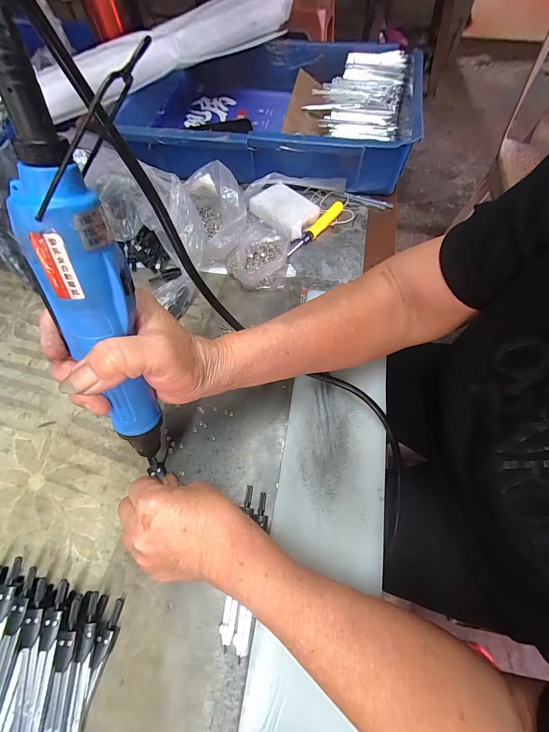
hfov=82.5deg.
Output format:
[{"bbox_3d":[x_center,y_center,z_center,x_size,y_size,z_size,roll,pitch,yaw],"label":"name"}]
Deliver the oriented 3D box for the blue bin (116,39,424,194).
[{"bbox_3d":[-0.003,-0.408,0.494,0.422,0.073,0.283,8,63,6],"label":"blue bin"}]

